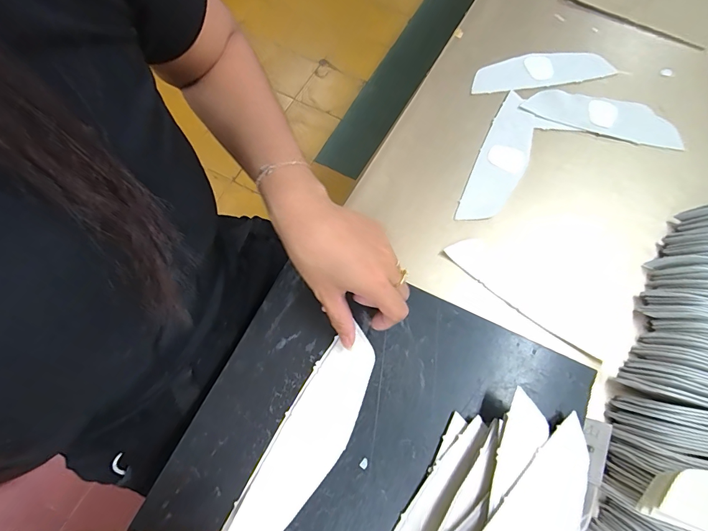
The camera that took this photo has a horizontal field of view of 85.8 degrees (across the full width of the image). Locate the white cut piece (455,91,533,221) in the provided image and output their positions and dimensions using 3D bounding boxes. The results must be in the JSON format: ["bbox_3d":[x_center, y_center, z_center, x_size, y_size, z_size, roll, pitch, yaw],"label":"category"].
[{"bbox_3d":[0.176,-0.127,0.449,0.053,0.004,0.184,24,71,9],"label":"white cut piece"}]

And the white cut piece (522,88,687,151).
[{"bbox_3d":[0.304,-0.187,0.472,0.182,0.007,0.054,16,72,7],"label":"white cut piece"}]

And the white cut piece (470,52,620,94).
[{"bbox_3d":[0.242,-0.256,0.498,0.180,0.006,0.056,-11,69,-4],"label":"white cut piece"}]

